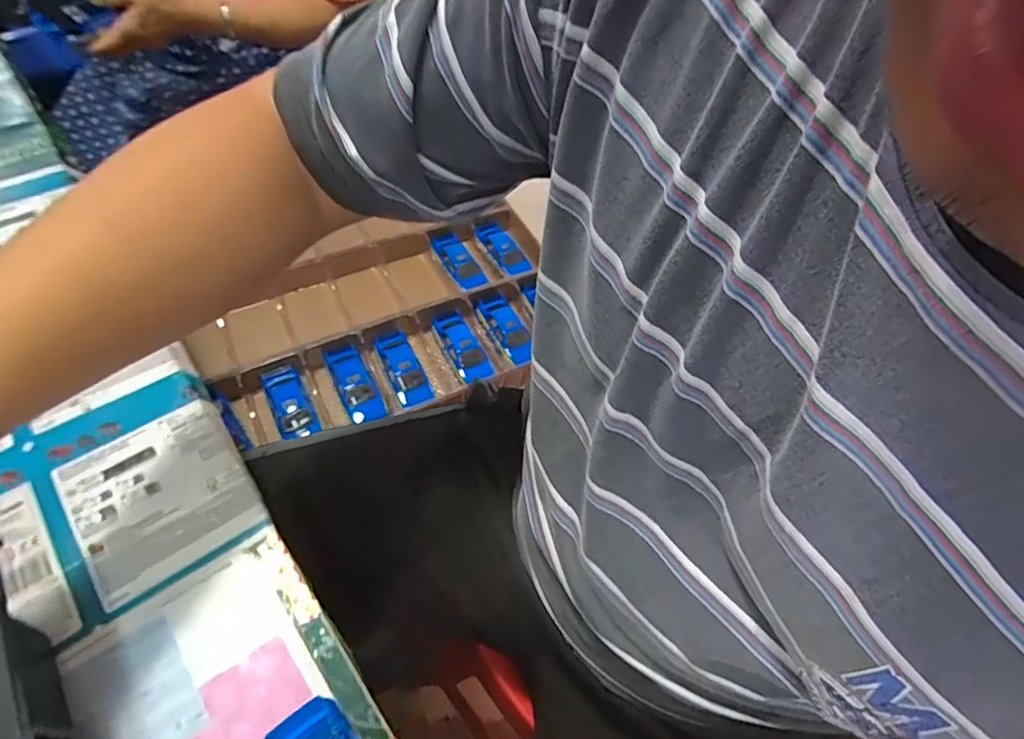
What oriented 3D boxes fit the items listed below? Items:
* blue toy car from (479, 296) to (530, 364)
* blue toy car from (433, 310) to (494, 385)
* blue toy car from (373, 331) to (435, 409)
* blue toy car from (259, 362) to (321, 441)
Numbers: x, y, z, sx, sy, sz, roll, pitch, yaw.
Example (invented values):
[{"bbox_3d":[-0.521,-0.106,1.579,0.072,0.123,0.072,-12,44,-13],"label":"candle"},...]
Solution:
[{"bbox_3d":[-0.005,-0.059,0.807,0.040,0.031,0.115,-21,61,-19],"label":"blue toy car"},{"bbox_3d":[-0.067,-0.032,0.781,0.044,0.036,0.117,-23,62,-20],"label":"blue toy car"},{"bbox_3d":[-0.144,0.002,0.753,0.044,0.035,0.111,-21,61,-19],"label":"blue toy car"},{"bbox_3d":[-0.282,0.040,0.714,0.048,0.036,0.104,-23,62,-20],"label":"blue toy car"}]

